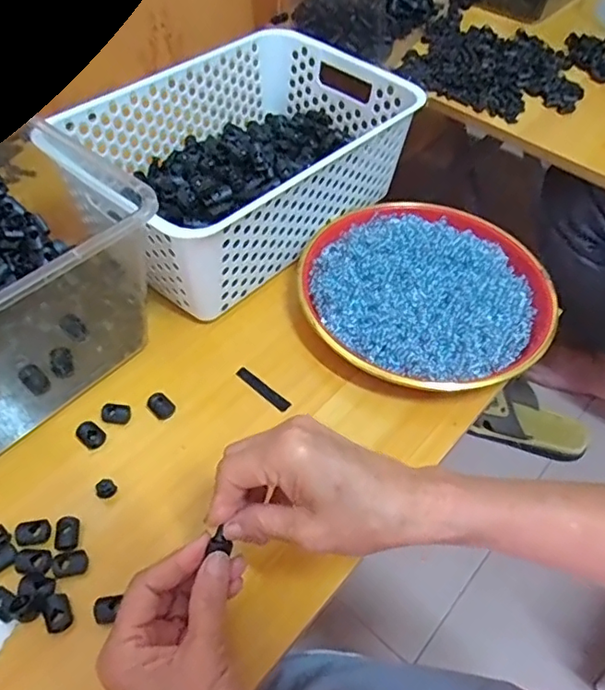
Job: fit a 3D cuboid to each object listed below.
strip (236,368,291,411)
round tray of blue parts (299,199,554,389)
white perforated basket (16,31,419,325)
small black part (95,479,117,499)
[{"bbox_3d":[-0.031,0.035,0.456,0.052,0.004,0.010,36,59,22],"label":"strip"},{"bbox_3d":[0.107,-0.045,0.506,0.211,0.033,0.204,2,53,-2],"label":"round tray of blue parts"},{"bbox_3d":[-0.057,-0.174,0.547,0.204,0.107,0.302,39,60,23],"label":"white perforated basket"},{"bbox_3d":[-0.135,0.098,0.391,0.013,0.009,0.011,-28,59,-22],"label":"small black part"}]

